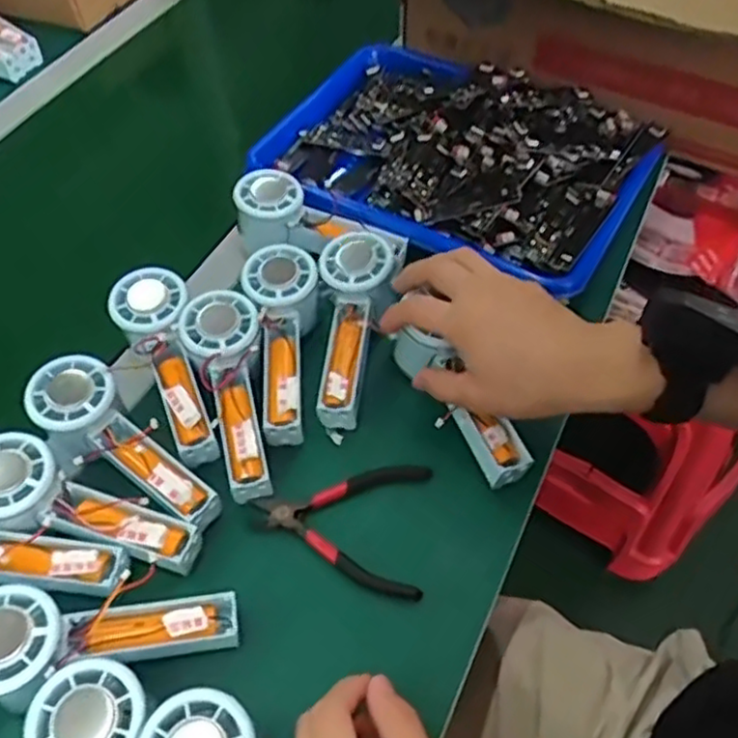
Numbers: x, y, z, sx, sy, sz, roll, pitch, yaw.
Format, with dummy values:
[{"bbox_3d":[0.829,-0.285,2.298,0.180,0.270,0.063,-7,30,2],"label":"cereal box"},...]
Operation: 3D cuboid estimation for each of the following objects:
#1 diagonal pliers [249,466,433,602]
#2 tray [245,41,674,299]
[{"bbox_3d":[-0.020,0.101,0.460,0.113,0.009,0.091,4,54,4],"label":"diagonal pliers"},{"bbox_3d":[0.084,-0.203,0.643,0.325,0.048,0.241,22,57,16],"label":"tray"}]

